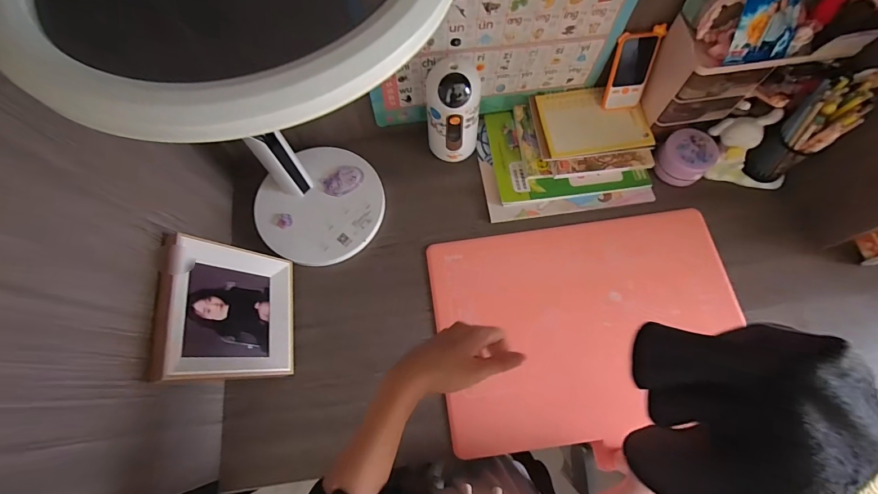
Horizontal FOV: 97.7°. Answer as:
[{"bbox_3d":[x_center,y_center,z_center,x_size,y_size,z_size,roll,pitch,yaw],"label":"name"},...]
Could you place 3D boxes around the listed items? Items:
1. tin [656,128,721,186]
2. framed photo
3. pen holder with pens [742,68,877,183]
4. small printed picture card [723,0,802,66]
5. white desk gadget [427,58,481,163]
[{"bbox_3d":[0.415,-0.151,0.649,0.079,0.057,0.075,-1,70,2],"label":"tin"},{"bbox_3d":[-0.278,0.087,0.521,0.026,0.181,0.173,-16,68,26],"label":"framed photo"},{"bbox_3d":[0.544,-0.174,0.570,0.069,0.167,0.070,-31,72,-9],"label":"pen holder with pens"},{"bbox_3d":[0.425,-0.303,0.492,0.083,0.118,0.011,-10,29,-8],"label":"small printed picture card"},{"bbox_3d":[0.022,-0.216,0.615,0.080,0.173,0.085,-3,70,1],"label":"white desk gadget"}]

